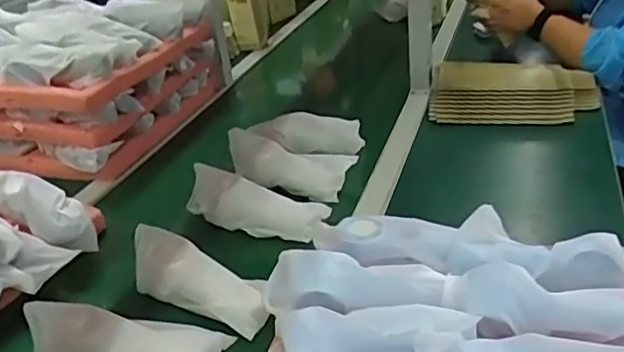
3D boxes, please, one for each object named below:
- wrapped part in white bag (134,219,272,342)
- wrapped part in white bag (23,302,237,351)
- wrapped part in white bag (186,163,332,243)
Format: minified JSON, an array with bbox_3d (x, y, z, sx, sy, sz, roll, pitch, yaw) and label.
[{"bbox_3d":[-0.130,0.121,0.689,0.194,0.050,0.064,25,40,24],"label":"wrapped part in white bag"},{"bbox_3d":[-0.186,0.173,0.606,0.200,0.042,0.076,12,31,2],"label":"wrapped part in white bag"},{"bbox_3d":[-0.077,0.043,0.820,0.191,0.057,0.049,16,34,14],"label":"wrapped part in white bag"}]

